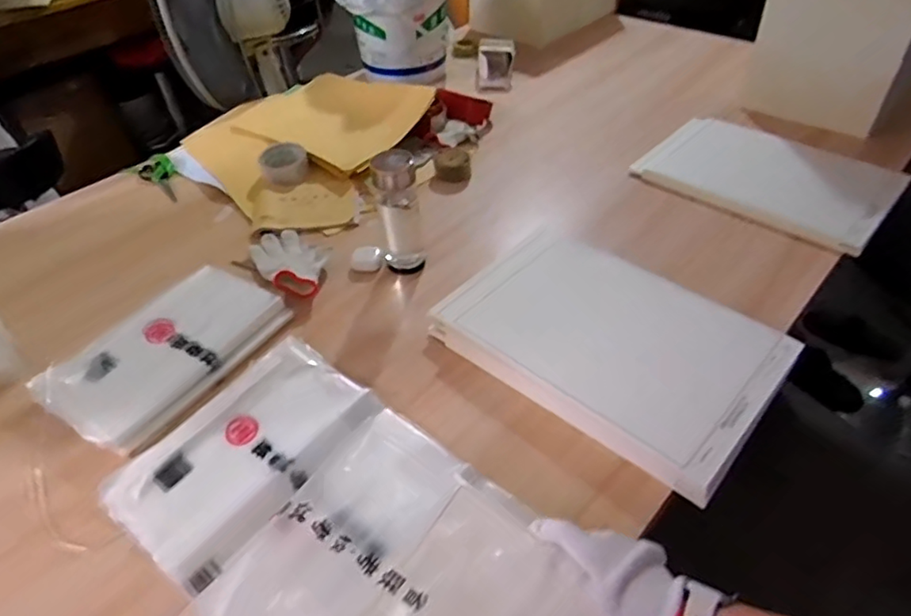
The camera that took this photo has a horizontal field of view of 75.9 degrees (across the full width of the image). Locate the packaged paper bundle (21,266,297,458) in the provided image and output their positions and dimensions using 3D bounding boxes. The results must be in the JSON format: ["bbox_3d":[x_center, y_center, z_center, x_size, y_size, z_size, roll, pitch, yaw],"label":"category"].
[{"bbox_3d":[-0.401,0.059,0.825,0.194,0.033,0.305,25,50,27],"label":"packaged paper bundle"}]

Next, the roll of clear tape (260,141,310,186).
[{"bbox_3d":[-0.338,-0.284,1.157,0.092,0.043,0.100,-15,44,-12],"label":"roll of clear tape"}]

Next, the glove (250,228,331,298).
[{"bbox_3d":[-0.272,-0.093,0.952,0.106,0.047,0.203,-27,48,-23],"label":"glove"}]

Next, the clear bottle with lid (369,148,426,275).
[{"bbox_3d":[-0.086,-0.140,0.891,0.066,0.189,0.051,-9,44,-6],"label":"clear bottle with lid"}]

